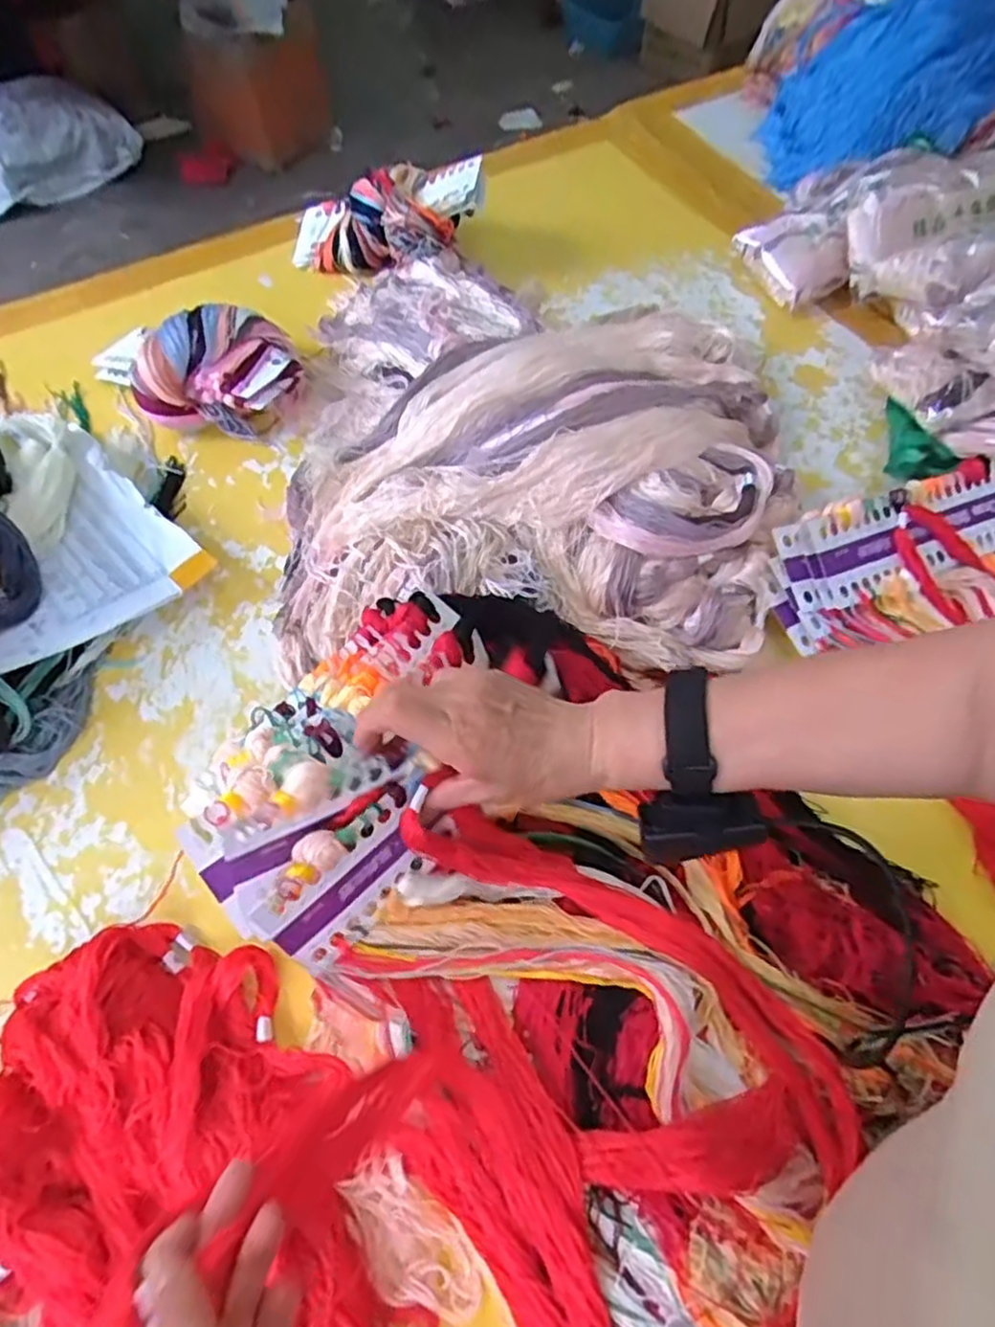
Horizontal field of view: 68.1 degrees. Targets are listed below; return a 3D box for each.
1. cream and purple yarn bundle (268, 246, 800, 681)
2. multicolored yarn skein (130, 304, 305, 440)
[{"bbox_3d":[0.042,-0.250,0.776,0.501,0.105,0.524,-1,62,-3],"label":"cream and purple yarn bundle"},{"bbox_3d":[-0.298,-0.323,0.808,0.157,0.098,0.129,7,62,1],"label":"multicolored yarn skein"}]

